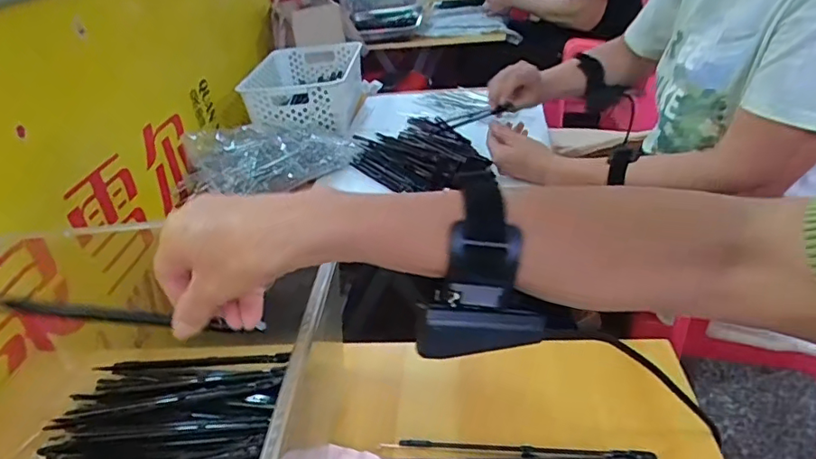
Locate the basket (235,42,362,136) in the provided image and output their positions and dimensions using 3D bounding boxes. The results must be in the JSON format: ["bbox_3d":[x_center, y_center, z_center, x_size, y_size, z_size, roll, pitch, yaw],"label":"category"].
[{"bbox_3d":[-0.205,-0.295,1.123,0.199,0.092,0.319,-4,31,2],"label":"basket"}]

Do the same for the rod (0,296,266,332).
[{"bbox_3d":[-0.190,0.056,0.357,0.195,0.010,0.012,5,34,4],"label":"rod"}]

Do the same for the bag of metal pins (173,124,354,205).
[{"bbox_3d":[-0.224,-0.121,0.867,0.272,0.084,0.112,-23,35,-26],"label":"bag of metal pins"}]

